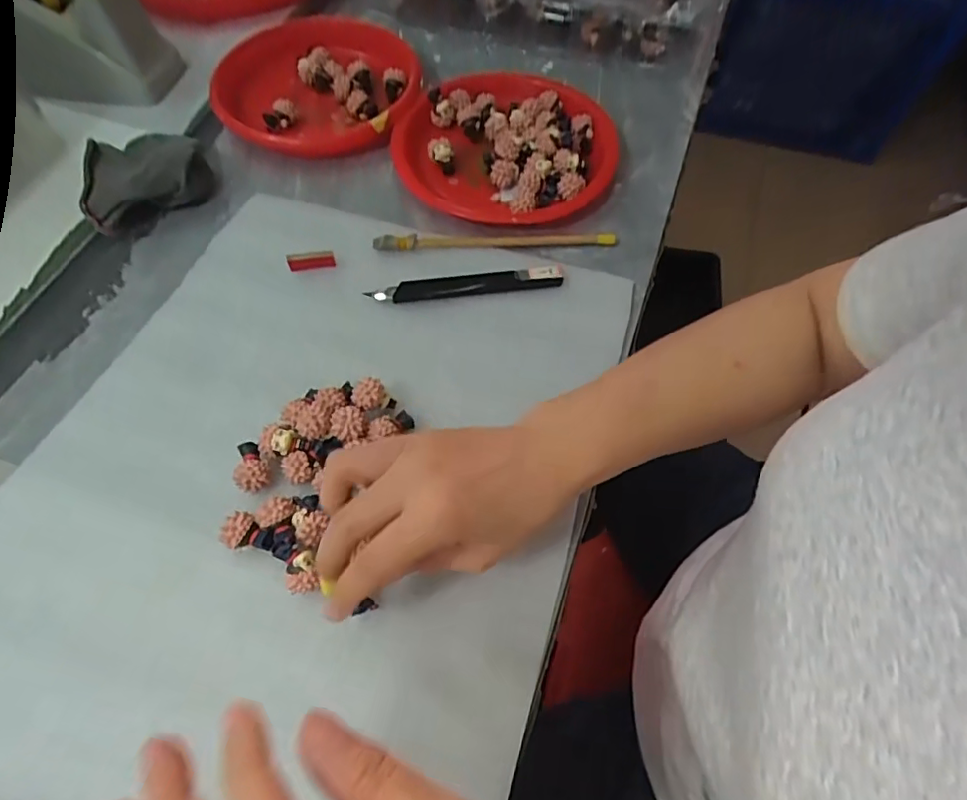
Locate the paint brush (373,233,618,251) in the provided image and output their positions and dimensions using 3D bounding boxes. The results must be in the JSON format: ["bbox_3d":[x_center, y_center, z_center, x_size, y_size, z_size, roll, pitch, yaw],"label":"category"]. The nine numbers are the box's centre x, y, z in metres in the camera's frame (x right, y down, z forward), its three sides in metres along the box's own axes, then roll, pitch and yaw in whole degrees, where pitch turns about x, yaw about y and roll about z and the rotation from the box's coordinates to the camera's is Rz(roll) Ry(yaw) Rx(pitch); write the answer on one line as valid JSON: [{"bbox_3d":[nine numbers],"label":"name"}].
[{"bbox_3d":[0.010,-0.120,0.425,0.182,0.015,0.011,-3,61,-1],"label":"paint brush"}]

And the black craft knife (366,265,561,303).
[{"bbox_3d":[-0.011,-0.083,0.402,0.135,0.007,0.017,-7,61,-3],"label":"black craft knife"}]

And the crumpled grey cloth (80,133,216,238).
[{"bbox_3d":[-0.268,-0.177,0.443,0.094,0.035,0.072,-29,65,-15],"label":"crumpled grey cloth"}]

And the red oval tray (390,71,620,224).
[{"bbox_3d":[0.018,-0.214,0.464,0.175,0.023,0.169,11,62,7],"label":"red oval tray"}]

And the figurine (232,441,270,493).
[{"bbox_3d":[-0.136,0.039,0.333,0.019,0.015,0.029,-7,61,-3],"label":"figurine"}]

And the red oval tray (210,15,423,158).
[{"bbox_3d":[-0.143,-0.284,0.498,0.166,0.029,0.149,-4,61,-1],"label":"red oval tray"}]

